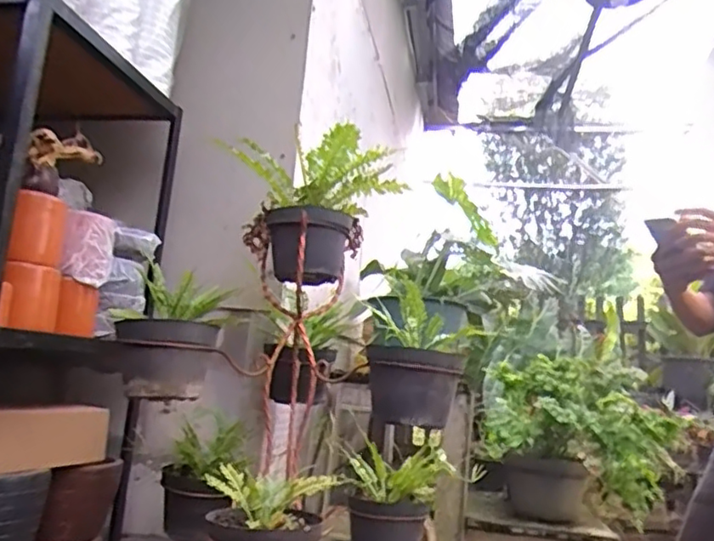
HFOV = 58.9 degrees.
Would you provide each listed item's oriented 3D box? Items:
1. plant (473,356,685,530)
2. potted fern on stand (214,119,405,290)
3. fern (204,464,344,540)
[{"bbox_3d":[0.573,0.447,1.669,0.443,0.386,0.514,3,-10,10],"label":"plant"},{"bbox_3d":[-0.098,-0.115,1.315,0.304,0.277,0.270,0,-11,27],"label":"potted fern on stand"},{"bbox_3d":[-0.138,0.411,0.966,0.190,0.171,0.148,5,-10,0],"label":"fern"}]

